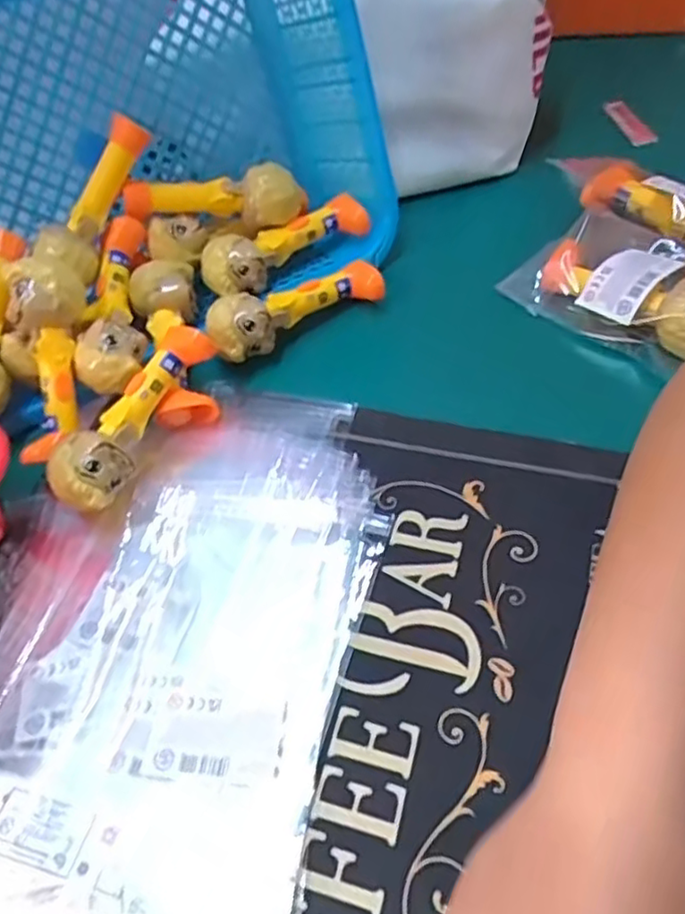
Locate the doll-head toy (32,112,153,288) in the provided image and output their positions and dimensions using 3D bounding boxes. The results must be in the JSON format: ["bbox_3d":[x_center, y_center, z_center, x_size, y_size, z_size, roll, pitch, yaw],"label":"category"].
[{"bbox_3d":[-0.161,-0.172,0.439,0.030,0.032,0.105,34,98,25],"label":"doll-head toy"}]

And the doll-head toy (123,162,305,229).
[{"bbox_3d":[-0.088,-0.182,0.474,0.117,0.042,0.052,-3,54,5],"label":"doll-head toy"}]

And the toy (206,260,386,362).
[{"bbox_3d":[-0.032,-0.101,0.454,0.125,0.044,0.035,-27,57,-14],"label":"toy"}]

